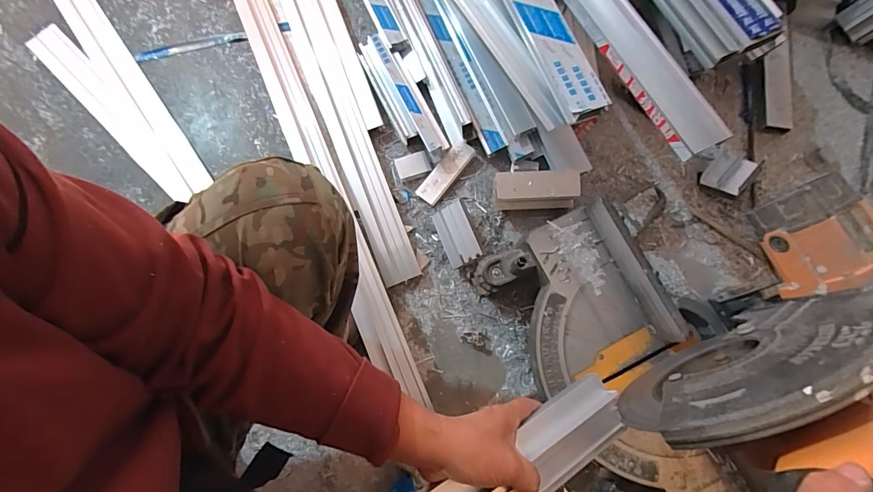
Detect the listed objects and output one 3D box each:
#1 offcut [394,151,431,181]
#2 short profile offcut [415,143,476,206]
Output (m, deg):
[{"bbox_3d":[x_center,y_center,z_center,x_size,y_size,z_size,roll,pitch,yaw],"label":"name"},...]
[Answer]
[{"bbox_3d":[-0.046,-0.156,0.807,0.064,0.021,0.045,-15,77,-3],"label":"offcut"},{"bbox_3d":[0.018,-0.140,0.797,0.047,0.016,0.135,41,81,9],"label":"short profile offcut"}]

